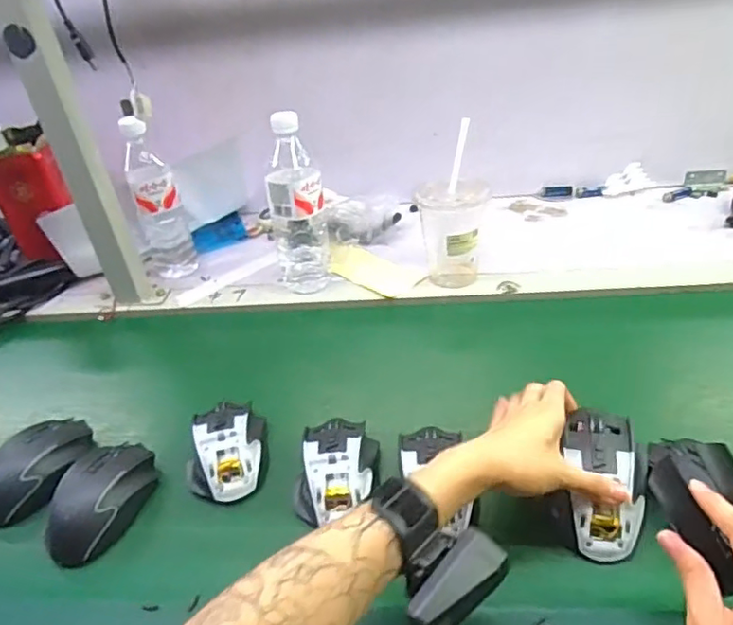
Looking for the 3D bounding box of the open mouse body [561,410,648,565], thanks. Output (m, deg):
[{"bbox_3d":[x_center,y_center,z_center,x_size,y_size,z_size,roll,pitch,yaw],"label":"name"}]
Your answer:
[{"bbox_3d":[0.187,0.133,0.464,0.054,0.031,0.115,3,67,14],"label":"open mouse body"}]

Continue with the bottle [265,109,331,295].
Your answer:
[{"bbox_3d":[-0.092,-0.139,0.758,0.069,0.216,0.063,-22,38,-18],"label":"bottle"}]

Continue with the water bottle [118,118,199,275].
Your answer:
[{"bbox_3d":[-0.293,-0.150,0.822,0.067,0.224,0.063,-19,37,-15],"label":"water bottle"}]

